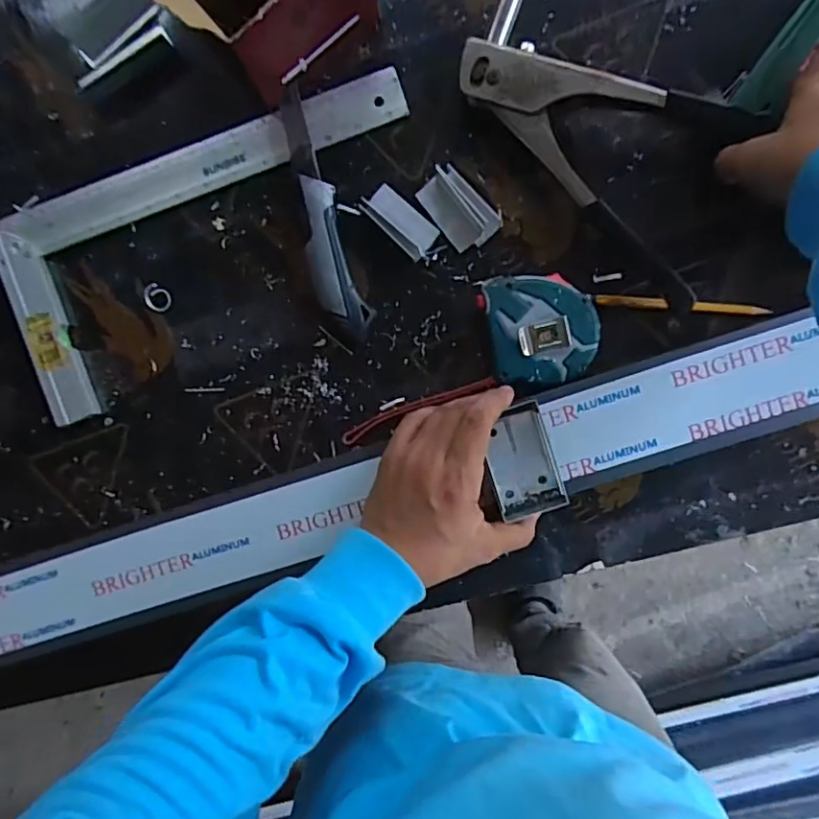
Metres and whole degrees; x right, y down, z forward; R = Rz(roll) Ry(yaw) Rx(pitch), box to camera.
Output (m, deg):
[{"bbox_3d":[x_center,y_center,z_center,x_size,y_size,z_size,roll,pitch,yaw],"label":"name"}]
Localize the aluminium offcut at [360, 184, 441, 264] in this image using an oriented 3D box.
[{"bbox_3d":[-0.007,-0.146,0.455,0.060,0.014,0.030,43,95,0],"label":"aluminium offcut"}]

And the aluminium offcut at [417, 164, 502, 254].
[{"bbox_3d":[0.037,-0.153,0.451,0.037,0.022,0.062,-41,91,5],"label":"aluminium offcut"}]

